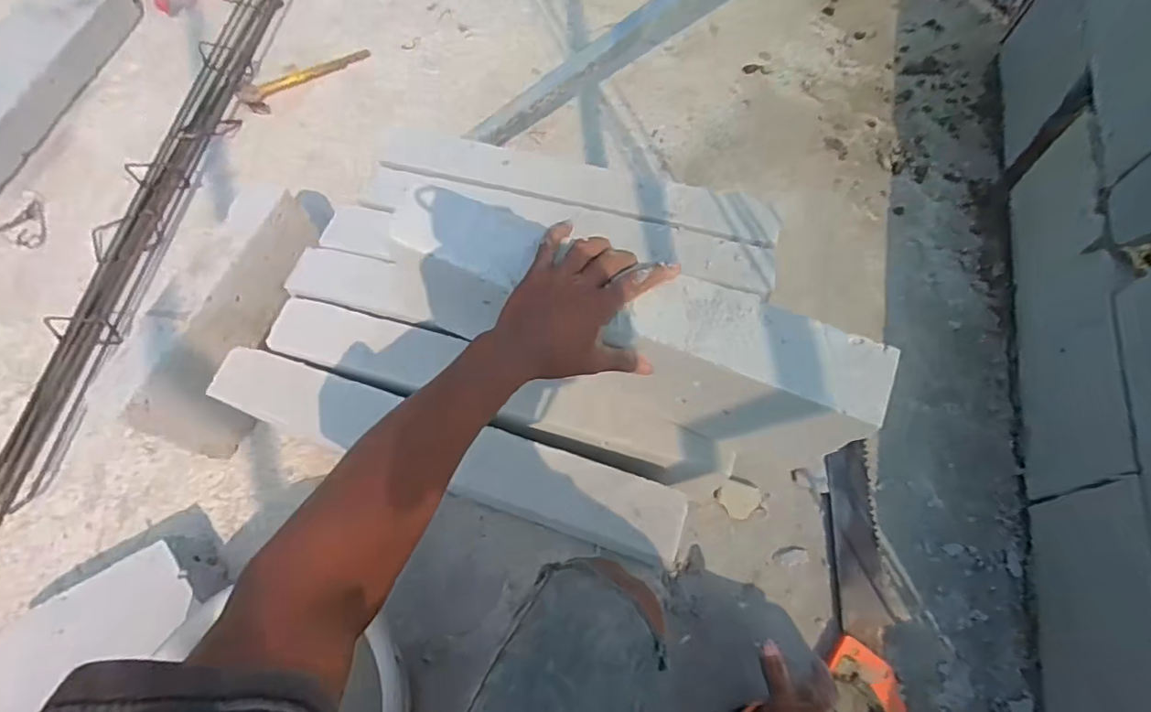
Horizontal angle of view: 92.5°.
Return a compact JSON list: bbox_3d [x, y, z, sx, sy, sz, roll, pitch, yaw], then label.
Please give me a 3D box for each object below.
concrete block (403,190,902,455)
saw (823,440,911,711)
[{"bbox_3d":[0.045,-0.018,0.569,0.458,0.193,0.076,22,68,12],"label":"concrete block"},{"bbox_3d":[0.390,0.329,0.739,0.113,0.028,0.424,8,66,6],"label":"saw"}]

